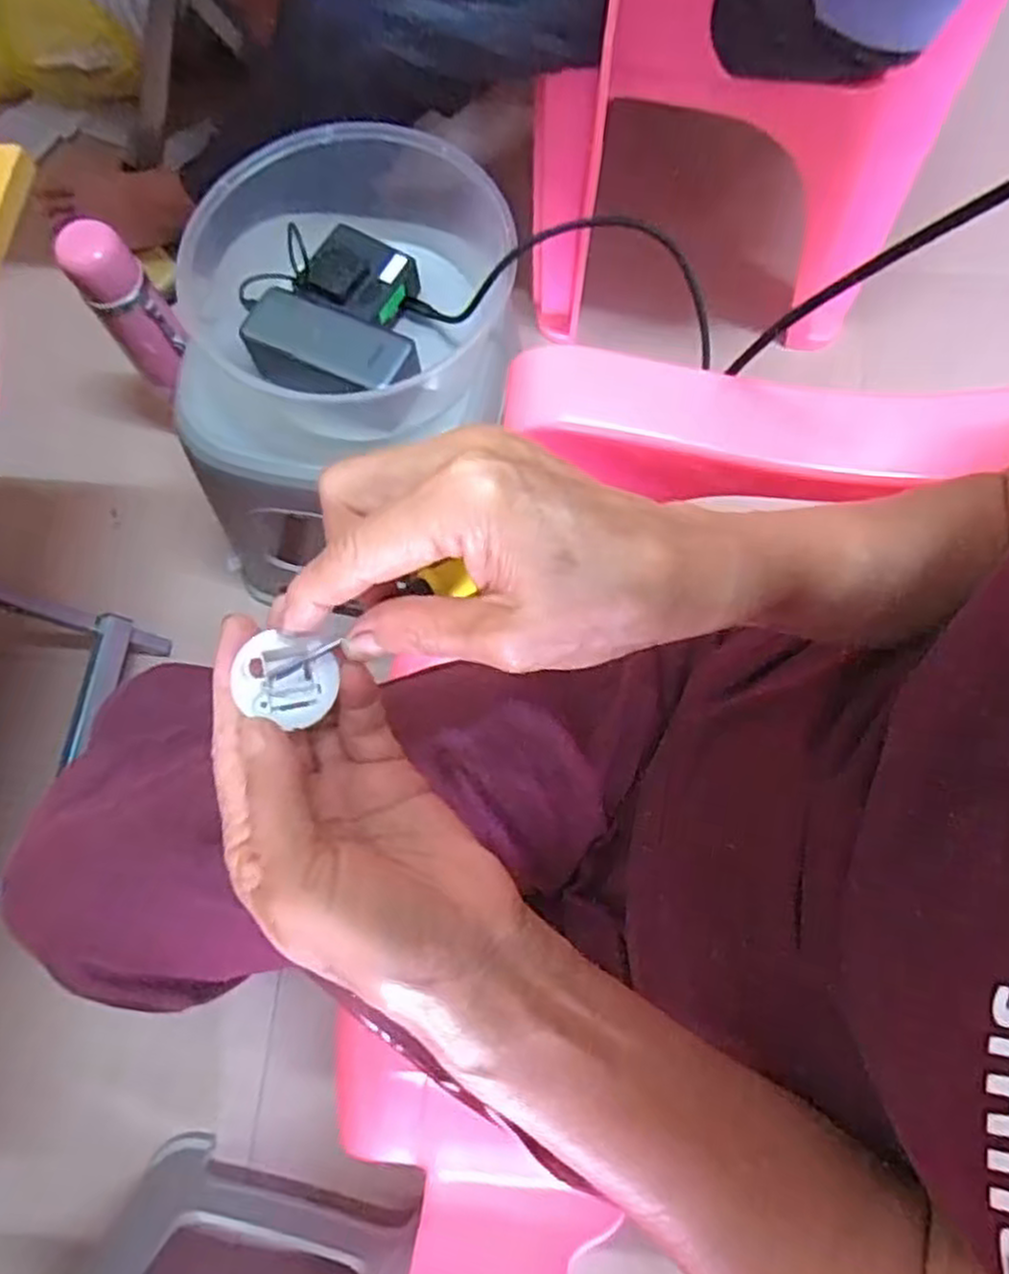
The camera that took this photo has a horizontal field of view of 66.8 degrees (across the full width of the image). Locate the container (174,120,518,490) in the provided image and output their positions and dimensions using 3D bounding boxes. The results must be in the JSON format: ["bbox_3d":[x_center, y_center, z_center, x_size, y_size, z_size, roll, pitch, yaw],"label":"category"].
[{"bbox_3d":[-0.121,-0.254,0.593,0.224,0.113,0.243,5,74,3],"label":"container"}]

